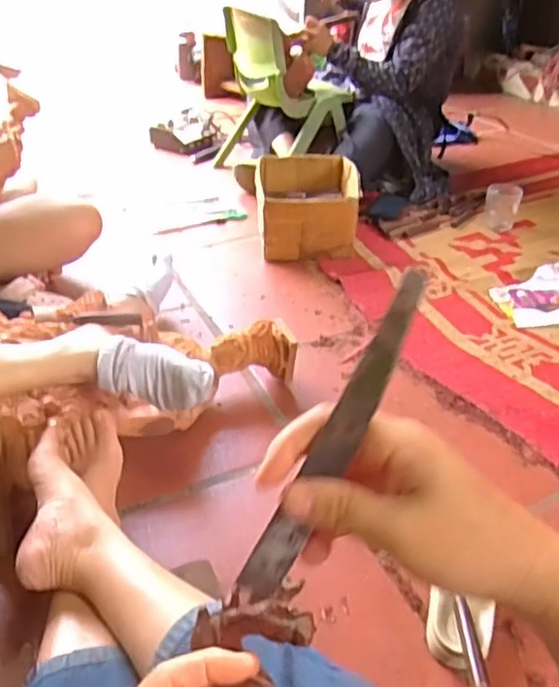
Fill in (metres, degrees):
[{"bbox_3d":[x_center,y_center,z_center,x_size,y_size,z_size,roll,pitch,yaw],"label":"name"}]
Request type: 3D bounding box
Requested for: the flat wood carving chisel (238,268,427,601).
[{"bbox_3d":[0.025,0.047,0.294,0.019,0.170,0.005,25,15,-6],"label":"flat wood carving chisel"}]

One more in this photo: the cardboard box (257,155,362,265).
[{"bbox_3d":[0.070,-0.351,1.658,0.259,0.148,0.348,1,36,1],"label":"cardboard box"}]

